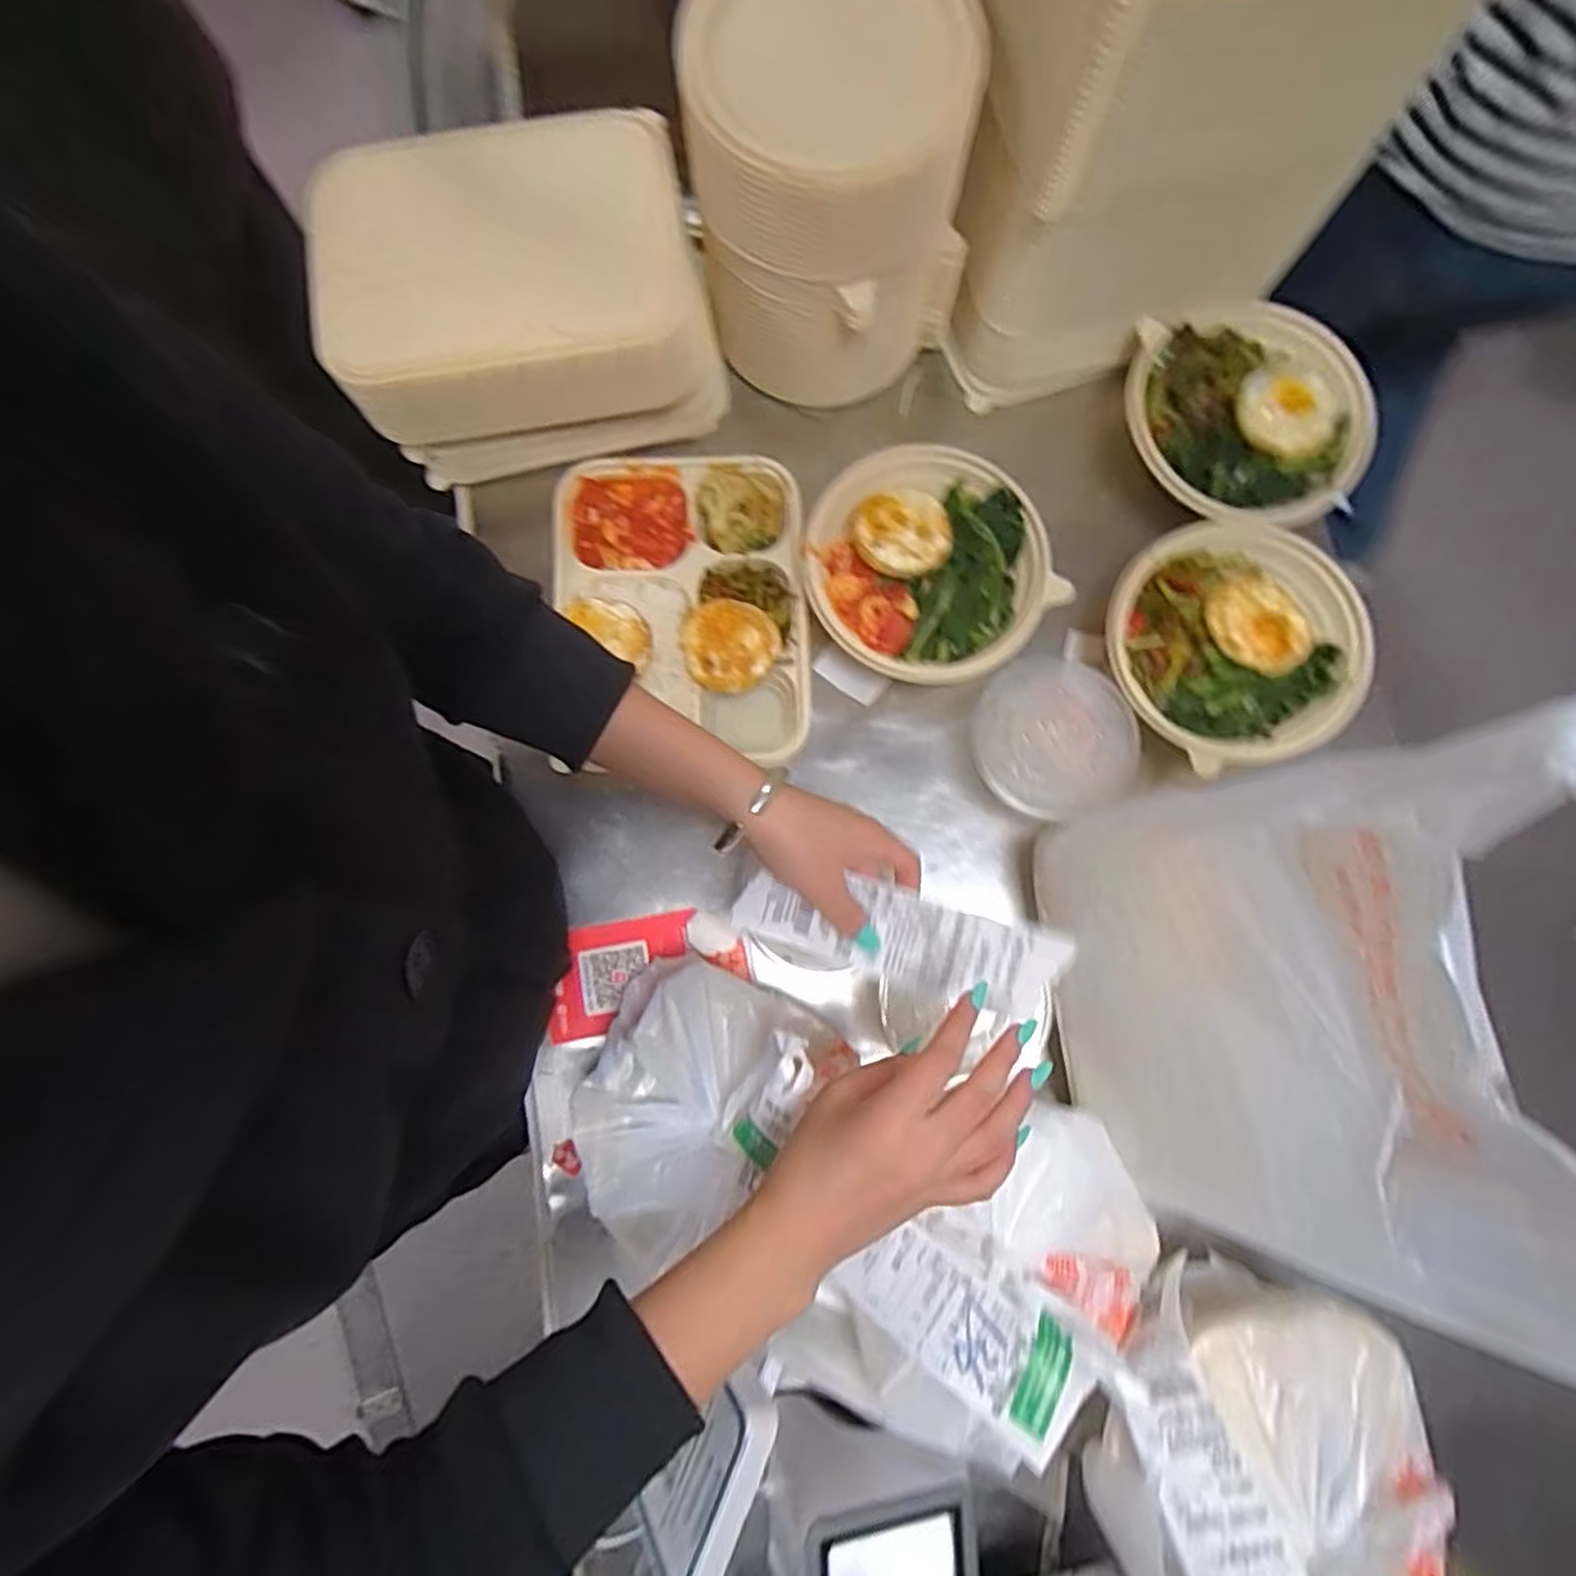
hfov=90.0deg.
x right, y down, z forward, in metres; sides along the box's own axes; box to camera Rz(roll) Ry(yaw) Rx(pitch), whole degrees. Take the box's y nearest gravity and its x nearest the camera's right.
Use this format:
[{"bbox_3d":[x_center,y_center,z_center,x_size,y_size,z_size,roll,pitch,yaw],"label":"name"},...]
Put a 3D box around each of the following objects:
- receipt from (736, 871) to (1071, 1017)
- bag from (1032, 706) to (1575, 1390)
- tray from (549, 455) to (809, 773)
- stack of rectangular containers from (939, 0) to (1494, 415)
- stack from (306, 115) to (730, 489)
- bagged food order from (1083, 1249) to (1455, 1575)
[{"bbox_3d":[0.064,0.088,0.462,0.184,0.030,0.054,10,79,7],"label":"receipt"},{"bbox_3d":[0.256,0.112,0.389,0.170,0.281,0.257,-21,80,-4],"label":"bag"},{"bbox_3d":[-0.082,-0.136,0.612,0.190,0.064,0.243,-3,79,-1],"label":"tray"},{"bbox_3d":[0.249,-0.457,0.536,0.256,0.317,0.169,-16,80,-3],"label":"stack of rectangular containers"},{"bbox_3d":[-0.194,-0.357,0.590,0.267,0.131,0.188,-9,79,-2],"label":"stack"},{"bbox_3d":[0.261,0.360,0.415,0.165,0.148,0.150,-9,79,-2],"label":"bagged food order"}]

